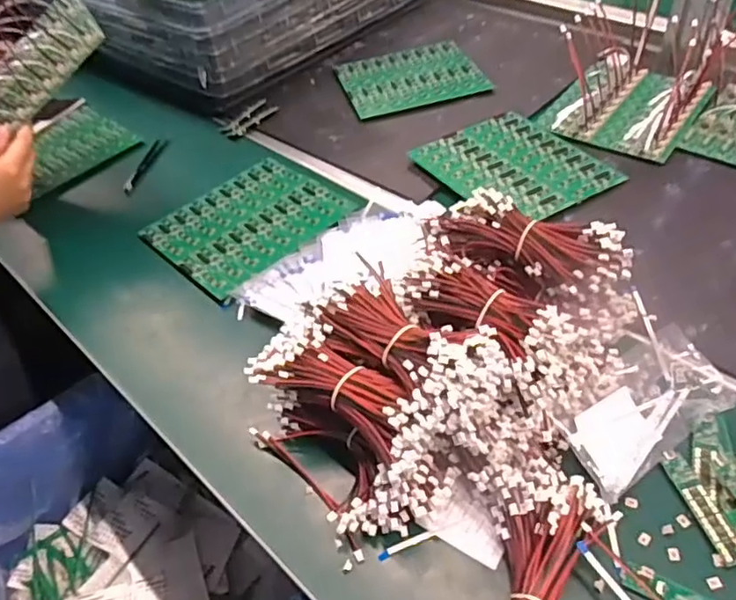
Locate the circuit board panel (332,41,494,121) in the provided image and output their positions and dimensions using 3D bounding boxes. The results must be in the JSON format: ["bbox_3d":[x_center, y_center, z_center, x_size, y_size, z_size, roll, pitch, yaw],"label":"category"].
[{"bbox_3d":[0.059,-0.328,0.898,0.191,0.009,0.162,-18,47,-10],"label":"circuit board panel"}]

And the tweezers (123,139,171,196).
[{"bbox_3d":[-0.296,-0.179,0.821,0.018,0.004,0.119,5,47,12],"label":"tweezers"}]

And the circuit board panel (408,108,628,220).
[{"bbox_3d":[0.173,-0.161,0.732,0.167,0.007,0.195,-28,50,-19],"label":"circuit board panel"}]

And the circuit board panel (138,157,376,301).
[{"bbox_3d":[-0.136,-0.094,0.720,0.177,0.007,0.200,33,58,32],"label":"circuit board panel"}]

